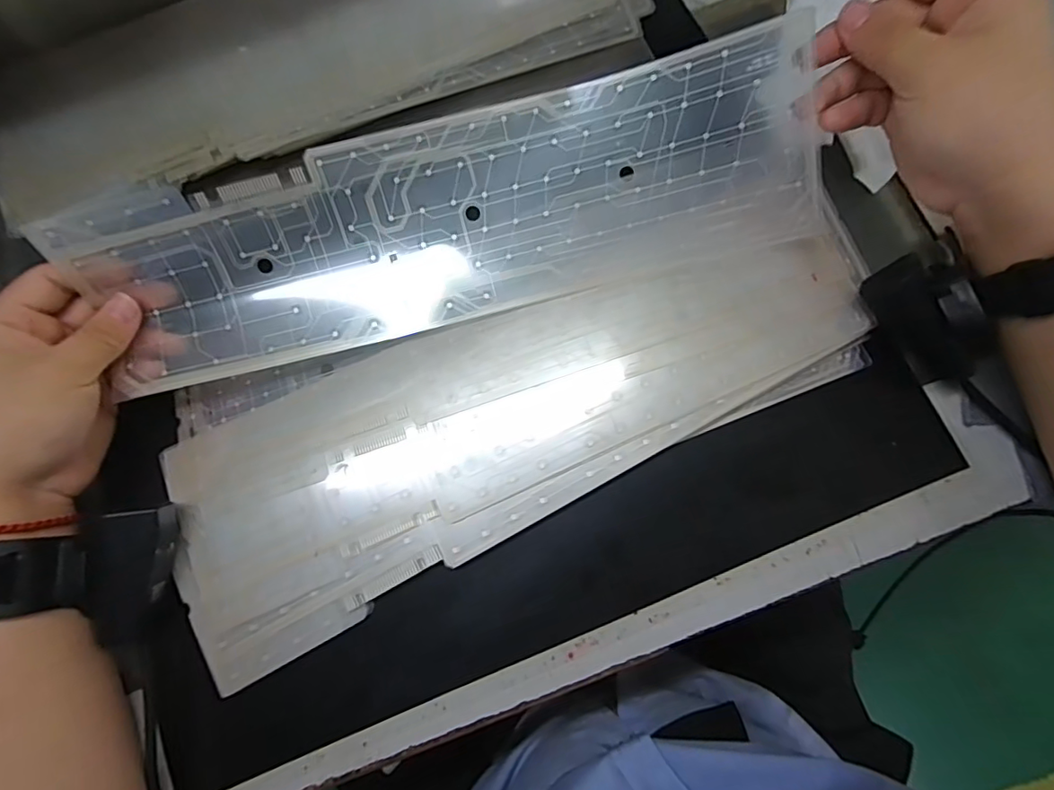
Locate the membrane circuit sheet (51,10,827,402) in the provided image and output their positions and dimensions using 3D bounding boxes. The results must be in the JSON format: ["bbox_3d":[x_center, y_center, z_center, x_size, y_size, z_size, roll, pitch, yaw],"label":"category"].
[{"bbox_3d":[-0.028,-0.103,0.295,0.375,0.030,0.113,-16,102,0],"label":"membrane circuit sheet"}]

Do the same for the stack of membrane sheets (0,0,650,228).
[{"bbox_3d":[-0.143,-0.239,0.349,0.441,0.015,0.147,-20,78,-2],"label":"stack of membrane sheets"}]

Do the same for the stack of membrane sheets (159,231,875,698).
[{"bbox_3d":[-0.005,0.008,0.304,0.410,0.013,0.155,-21,81,-3],"label":"stack of membrane sheets"}]

